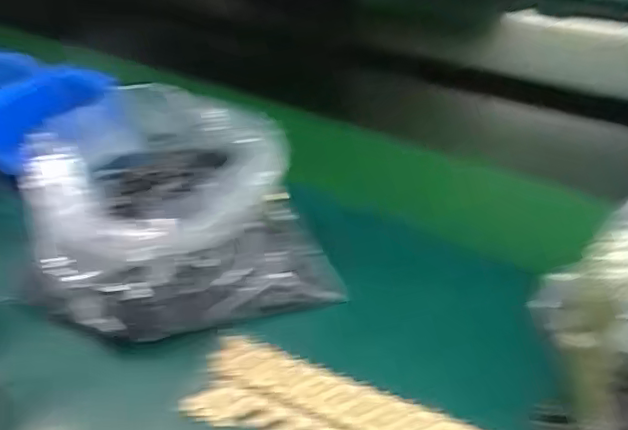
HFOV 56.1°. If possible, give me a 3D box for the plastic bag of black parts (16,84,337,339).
[{"bbox_3d":[-0.114,-0.007,0.470,0.225,0.113,0.183,-9,38,-7],"label":"plastic bag of black parts"}]

